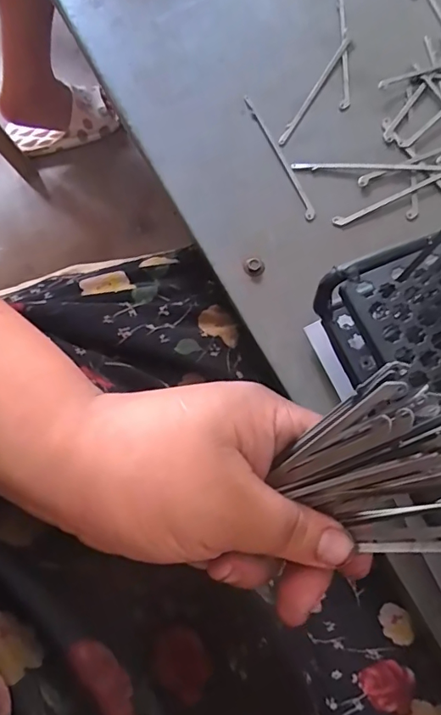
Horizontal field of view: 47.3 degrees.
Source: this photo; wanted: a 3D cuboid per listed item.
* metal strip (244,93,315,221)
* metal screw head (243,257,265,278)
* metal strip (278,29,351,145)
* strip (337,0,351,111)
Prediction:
[{"bbox_3d":[0.042,-0.143,0.359,0.008,0.004,0.110,-21,73,-5],"label":"metal strip"},{"bbox_3d":[0.022,-0.060,0.333,0.013,0.005,0.013,0,73,1],"label":"metal screw head"},{"bbox_3d":[0.072,-0.200,0.373,0.009,0.006,0.110,28,75,10],"label":"metal strip"},{"bbox_3d":[0.093,-0.236,0.383,0.007,0.006,0.111,2,73,2],"label":"strip"}]

